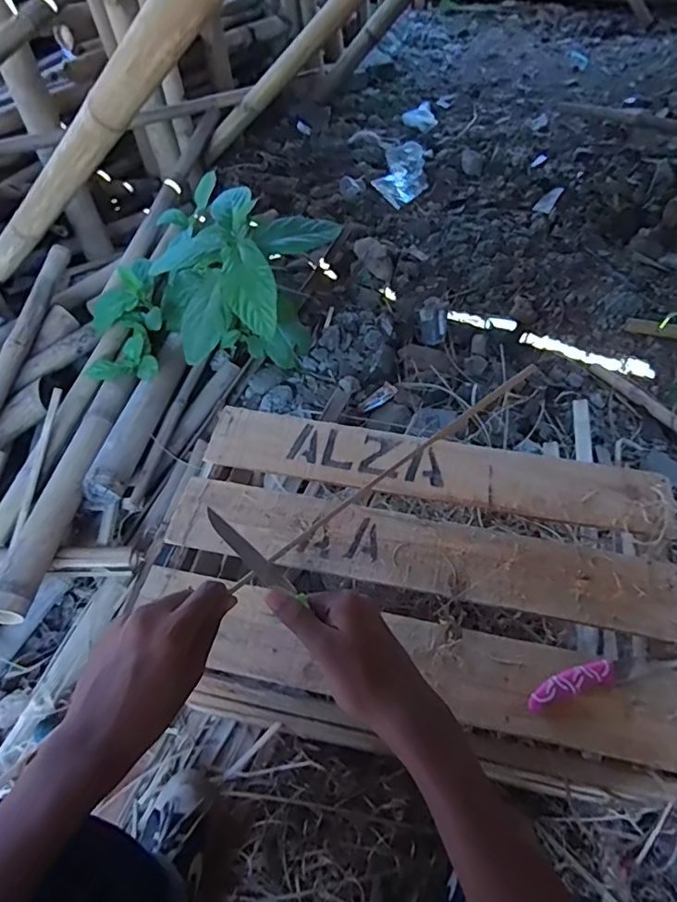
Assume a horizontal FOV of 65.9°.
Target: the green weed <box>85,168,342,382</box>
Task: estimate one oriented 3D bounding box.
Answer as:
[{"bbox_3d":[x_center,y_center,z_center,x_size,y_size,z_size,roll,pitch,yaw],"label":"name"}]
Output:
[{"bbox_3d":[-0.346,-0.362,1.262,0.485,0.337,0.525,26,56,21],"label":"green weed"}]

